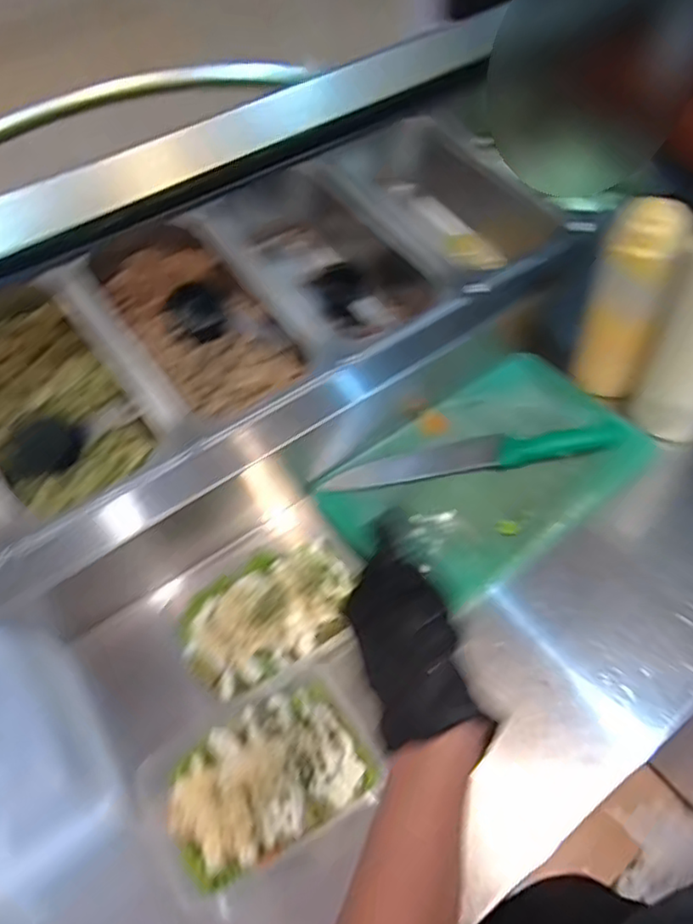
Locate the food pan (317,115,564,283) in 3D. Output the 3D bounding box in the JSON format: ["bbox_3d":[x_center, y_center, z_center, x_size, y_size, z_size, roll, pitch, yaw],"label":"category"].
[{"bbox_3d":[0.109,-0.318,0.875,0.179,0.118,0.297,-34,58,-21],"label":"food pan"}]

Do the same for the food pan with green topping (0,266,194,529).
[{"bbox_3d":[-0.300,-0.069,0.671,0.167,0.089,0.288,-34,58,-20],"label":"food pan with green topping"}]

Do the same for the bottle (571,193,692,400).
[{"bbox_3d":[0.291,-0.165,0.708,0.066,0.217,0.065,11,54,11],"label":"bottle"}]

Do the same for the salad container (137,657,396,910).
[{"bbox_3d":[-0.066,0.248,0.524,0.178,0.048,0.117,-26,56,-16],"label":"salad container"}]

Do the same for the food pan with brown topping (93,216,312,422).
[{"bbox_3d":[-0.170,-0.156,0.747,0.145,0.075,0.300,-32,58,-19],"label":"food pan with brown topping"}]

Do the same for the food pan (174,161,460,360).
[{"bbox_3d":[-0.041,-0.235,0.807,0.191,0.106,0.308,-35,59,-21],"label":"food pan"}]

